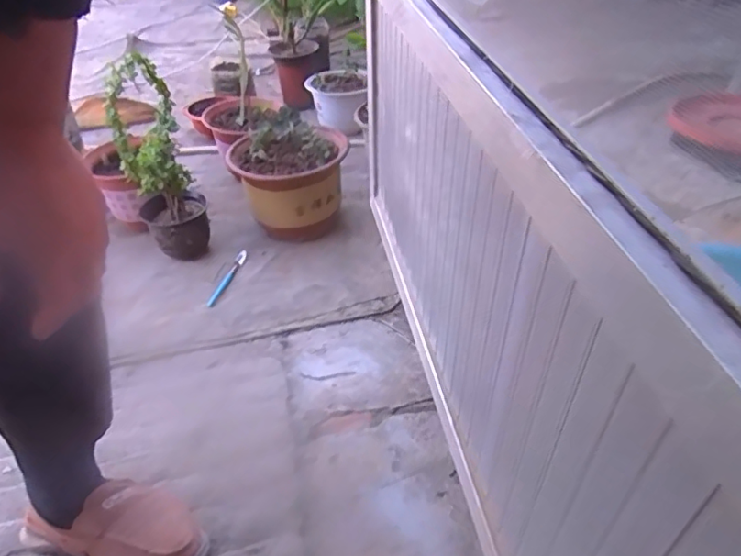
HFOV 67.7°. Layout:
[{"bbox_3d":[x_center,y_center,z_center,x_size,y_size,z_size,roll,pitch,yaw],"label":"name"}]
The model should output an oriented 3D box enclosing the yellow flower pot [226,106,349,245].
[{"bbox_3d":[-0.207,-0.258,1.474,0.299,0.259,0.290,-11,41,-10],"label":"yellow flower pot"}]

